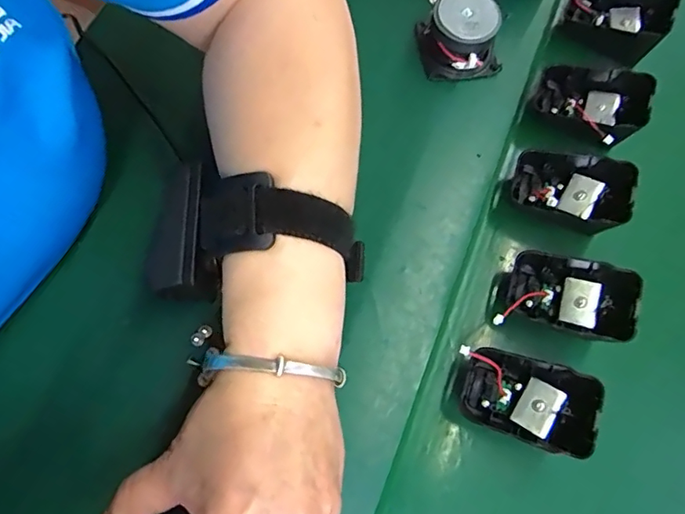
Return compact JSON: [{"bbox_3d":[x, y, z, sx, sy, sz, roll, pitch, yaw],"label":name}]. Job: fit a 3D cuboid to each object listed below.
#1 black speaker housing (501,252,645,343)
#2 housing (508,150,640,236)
[{"bbox_3d":[0.134,0.025,0.306,0.067,0.033,0.044,19,70,11],"label":"black speaker housing"},{"bbox_3d":[0.143,-0.043,0.324,0.068,0.030,0.046,23,71,12],"label":"housing"}]

